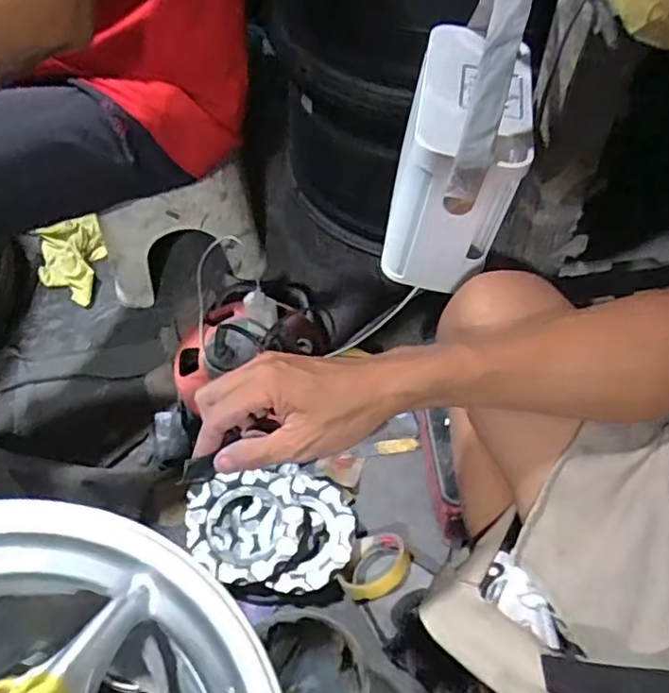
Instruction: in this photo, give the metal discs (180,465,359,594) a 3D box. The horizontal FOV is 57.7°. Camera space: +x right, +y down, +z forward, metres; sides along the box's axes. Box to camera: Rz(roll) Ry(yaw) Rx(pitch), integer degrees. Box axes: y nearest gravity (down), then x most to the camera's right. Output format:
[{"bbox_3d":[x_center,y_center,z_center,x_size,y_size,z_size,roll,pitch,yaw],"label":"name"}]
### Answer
[{"bbox_3d":[-0.079,0.220,0.746,0.199,0.029,0.140,5,57,4],"label":"metal discs"}]

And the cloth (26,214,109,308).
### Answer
[{"bbox_3d":[-0.426,-0.135,0.984,0.110,0.043,0.147,-16,79,-7],"label":"cloth"}]

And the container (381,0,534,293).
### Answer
[{"bbox_3d":[0.123,-0.207,0.559,0.114,0.236,0.195,14,58,9],"label":"container"}]

